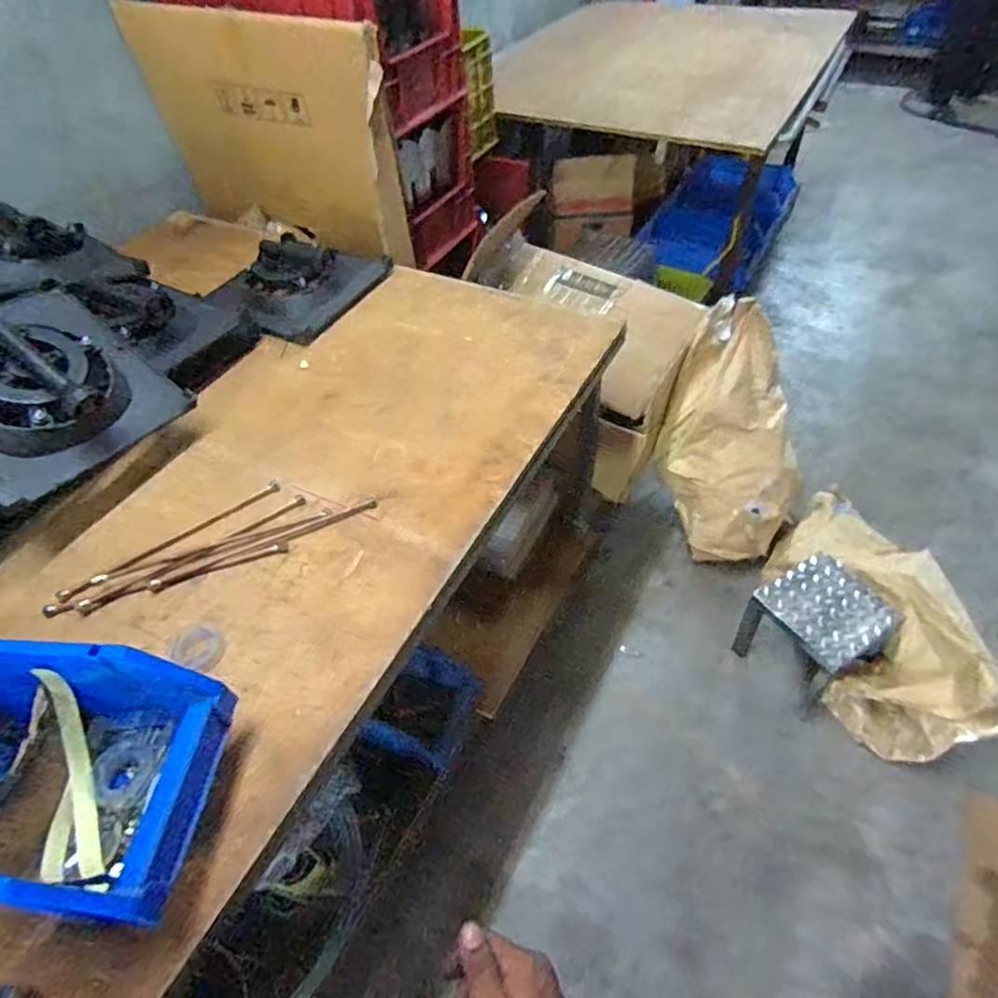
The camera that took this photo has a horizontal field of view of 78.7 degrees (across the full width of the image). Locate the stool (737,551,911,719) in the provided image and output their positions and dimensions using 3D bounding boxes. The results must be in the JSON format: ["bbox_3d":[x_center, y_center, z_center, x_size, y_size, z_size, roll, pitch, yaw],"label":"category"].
[{"bbox_3d":[0.736,0.315,1.444,0.242,0.251,0.248,-27,53,-18],"label":"stool"}]

